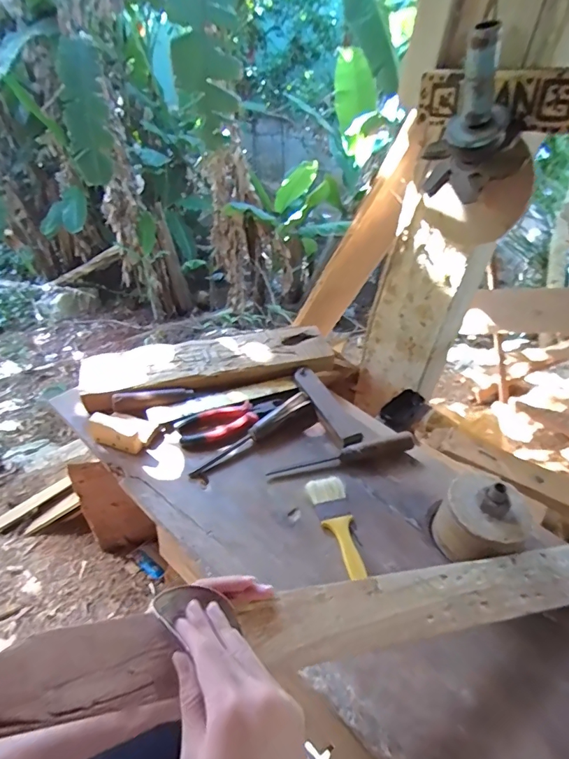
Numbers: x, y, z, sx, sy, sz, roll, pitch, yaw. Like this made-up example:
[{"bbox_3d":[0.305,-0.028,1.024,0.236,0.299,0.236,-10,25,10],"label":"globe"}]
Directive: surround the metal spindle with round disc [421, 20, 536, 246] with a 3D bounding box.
[{"bbox_3d":[0.264,-0.319,0.597,0.096,0.288,0.137,-34,51,-7],"label":"metal spindle with round disc"}]

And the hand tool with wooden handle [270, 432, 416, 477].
[{"bbox_3d":[0.093,0.115,0.661,0.237,0.037,0.023,-8,43,-15],"label":"hand tool with wooden handle"}]

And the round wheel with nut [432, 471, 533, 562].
[{"bbox_3d":[0.254,0.180,0.549,0.096,0.099,0.103,-13,45,-21],"label":"round wheel with nut"}]

